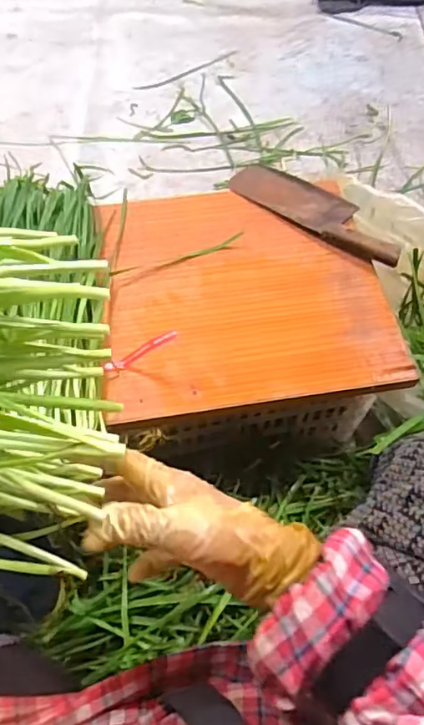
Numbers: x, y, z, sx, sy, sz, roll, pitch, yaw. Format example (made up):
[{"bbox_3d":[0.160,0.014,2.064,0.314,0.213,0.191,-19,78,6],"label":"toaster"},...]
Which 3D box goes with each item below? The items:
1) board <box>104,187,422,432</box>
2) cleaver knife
[{"bbox_3d":[0.043,-0.103,0.742,0.365,0.019,0.358,-6,58,-6],"label":"board"},{"bbox_3d":[0.155,-0.229,0.808,0.273,0.023,0.081,34,64,17],"label":"cleaver knife"}]

